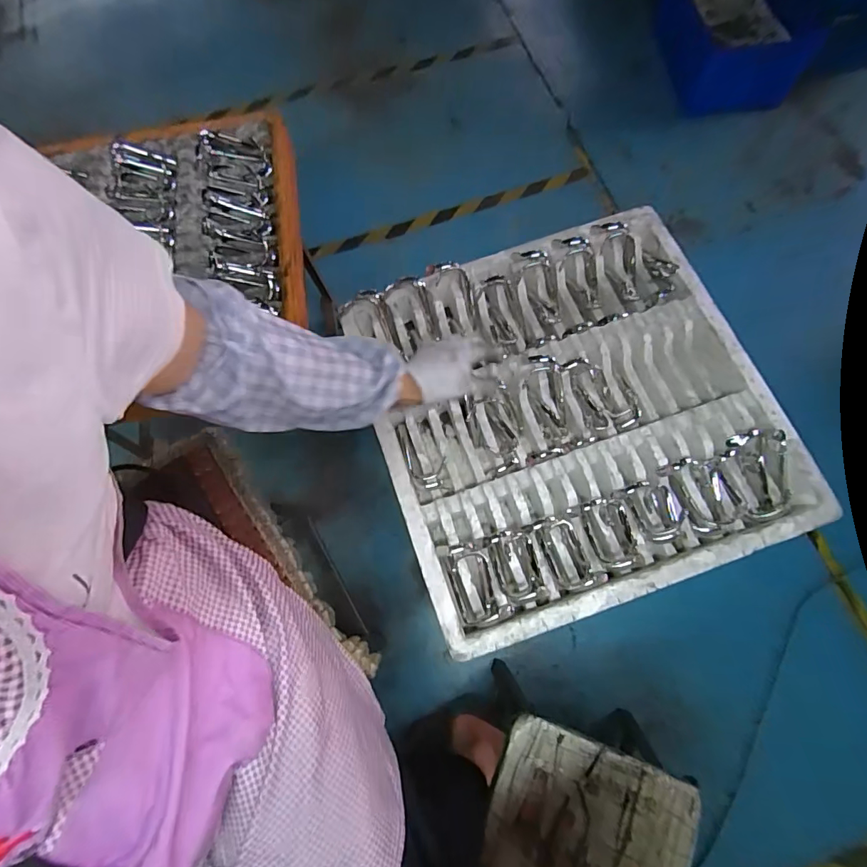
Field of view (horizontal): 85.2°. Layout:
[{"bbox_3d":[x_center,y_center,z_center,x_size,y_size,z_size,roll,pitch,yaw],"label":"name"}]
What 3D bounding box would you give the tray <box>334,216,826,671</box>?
[{"bbox_3d":[0.196,-0.035,0.707,0.554,0.073,0.555,-18,71,-4],"label":"tray"}]

